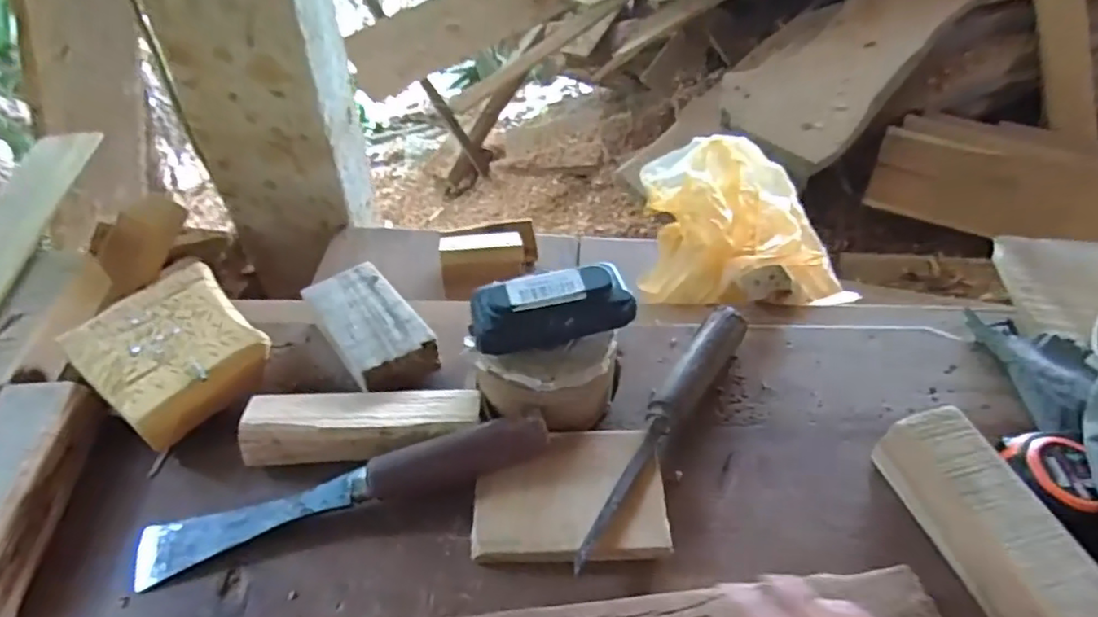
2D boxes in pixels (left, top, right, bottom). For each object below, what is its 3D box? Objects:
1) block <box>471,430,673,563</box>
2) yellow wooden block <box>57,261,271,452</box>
[{"bbox_3d":[0.014,0.119,0.405,0.121,0.015,0.086,1,48,-1],"label":"block"},{"bbox_3d":[-0.286,0.029,0.471,0.130,0.034,0.106,34,55,25],"label":"yellow wooden block"}]

